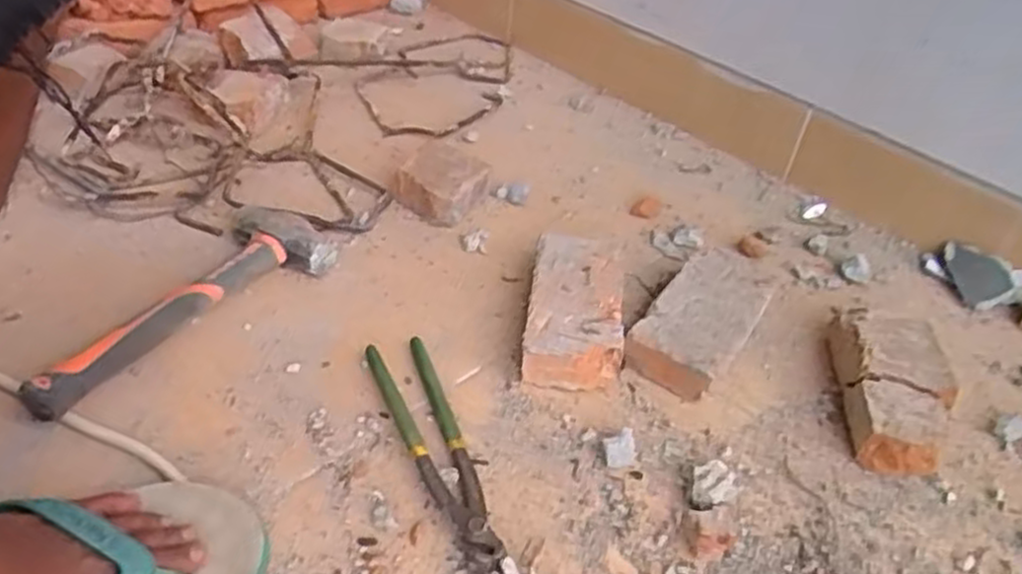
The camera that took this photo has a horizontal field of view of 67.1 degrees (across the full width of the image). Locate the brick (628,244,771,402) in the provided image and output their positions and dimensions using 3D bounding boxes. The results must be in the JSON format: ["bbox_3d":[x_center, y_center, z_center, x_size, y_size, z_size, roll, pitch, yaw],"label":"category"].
[{"bbox_3d":[0.179,0.032,0.718,0.084,0.047,0.166,27,45,22],"label":"brick"}]

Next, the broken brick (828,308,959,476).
[{"bbox_3d":[0.333,0.086,0.670,0.090,0.048,0.166,8,41,2],"label":"broken brick"}]

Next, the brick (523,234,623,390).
[{"bbox_3d":[0.059,0.020,0.713,0.085,0.047,0.169,8,41,2],"label":"brick"}]

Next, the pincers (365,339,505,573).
[{"bbox_3d":[-0.060,0.123,0.595,0.048,0.020,0.228,-12,44,-20],"label":"pincers"}]

